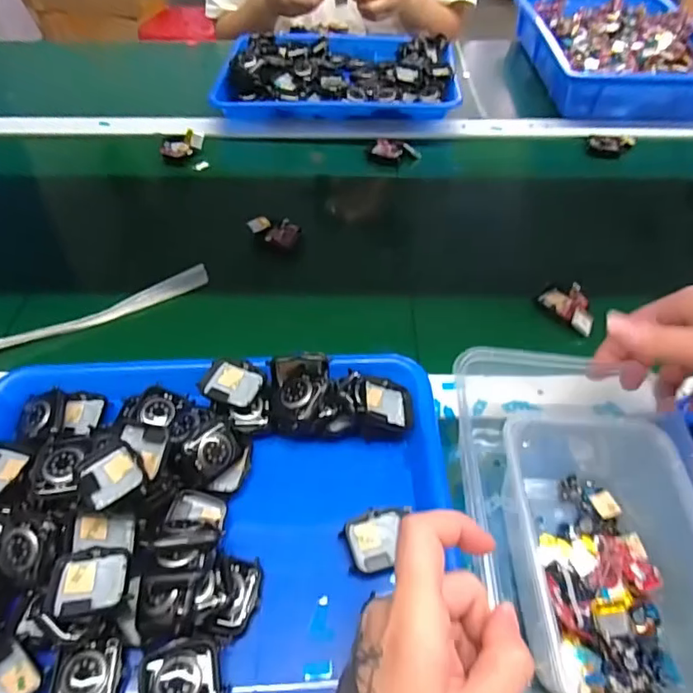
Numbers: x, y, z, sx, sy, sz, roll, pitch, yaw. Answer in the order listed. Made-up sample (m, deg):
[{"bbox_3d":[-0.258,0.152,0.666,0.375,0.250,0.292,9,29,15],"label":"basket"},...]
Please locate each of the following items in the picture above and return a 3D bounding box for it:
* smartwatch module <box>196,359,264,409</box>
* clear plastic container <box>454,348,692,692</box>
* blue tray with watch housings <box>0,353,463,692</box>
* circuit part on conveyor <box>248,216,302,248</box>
[{"bbox_3d":[-0.087,0.028,0.395,0.041,0.010,0.033,17,53,14],"label":"smartwatch module"},{"bbox_3d":[0.150,0.100,0.329,0.136,0.077,0.253,-1,50,0],"label":"clear plastic container"},{"bbox_3d":[-0.098,0.112,0.334,0.318,0.051,0.248,-1,50,0],"label":"blue tray with watch housings"},{"bbox_3d":[-0.074,-0.122,0.550,0.053,0.010,0.032,22,54,18],"label":"circuit part on conveyor"}]

